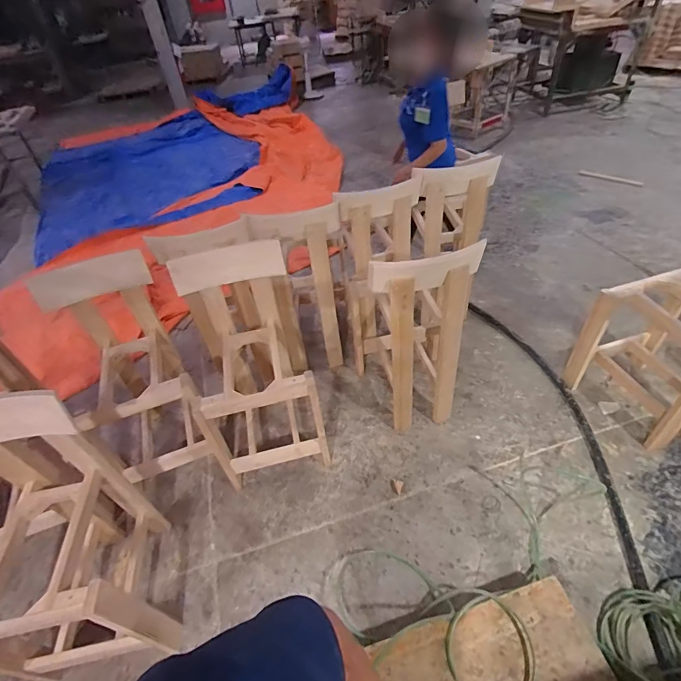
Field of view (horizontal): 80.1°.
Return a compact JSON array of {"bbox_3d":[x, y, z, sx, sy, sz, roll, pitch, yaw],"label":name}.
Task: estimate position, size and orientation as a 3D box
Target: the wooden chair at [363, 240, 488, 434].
[{"bbox_3d":[0.317,-0.037,1.734,0.424,0.863,0.424,-1,45,7],"label":"wooden chair"}]

